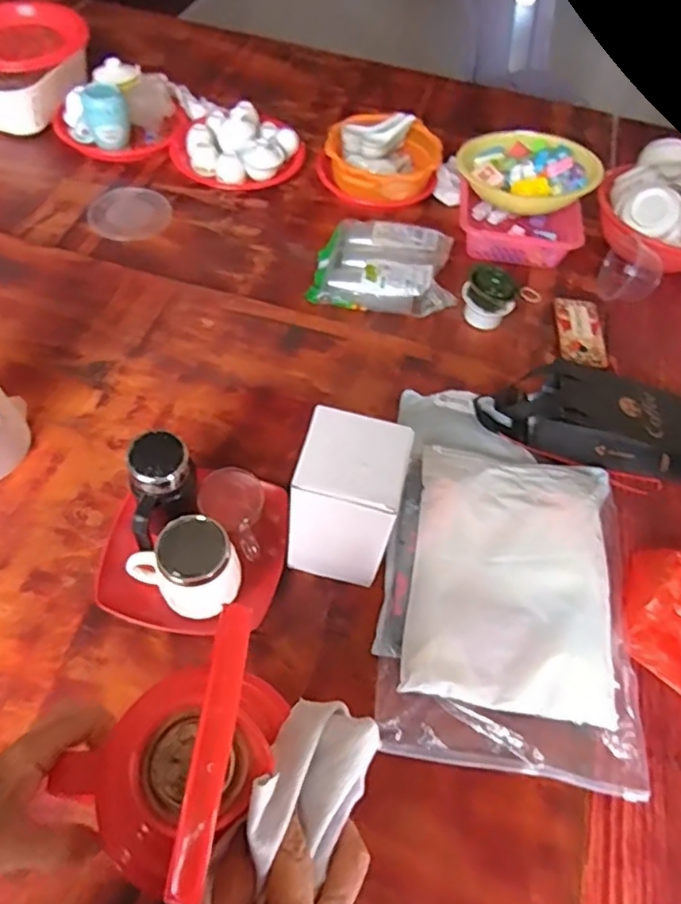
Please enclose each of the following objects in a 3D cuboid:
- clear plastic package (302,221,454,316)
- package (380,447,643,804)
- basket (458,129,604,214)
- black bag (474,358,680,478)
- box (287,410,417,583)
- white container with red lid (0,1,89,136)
[{"bbox_3d":[0.070,-0.321,1.051,0.233,0.067,0.183,4,56,-2],"label":"clear plastic package"},{"bbox_3d":[0.205,0.164,0.731,0.291,0.079,0.384,11,54,3],"label":"package"},{"bbox_3d":[0.340,-0.517,1.120,0.246,0.057,0.198,10,54,3],"label":"basket"},{"bbox_3d":[0.397,-0.041,0.873,0.390,0.098,0.131,7,56,-1],"label":"black bag"},{"bbox_3d":[0.007,0.059,0.699,0.109,0.195,0.109,17,57,5],"label":"box"},{"bbox_3d":[-0.644,-0.766,1.244,0.277,0.145,0.254,-11,58,-12],"label":"white container with red lid"}]

